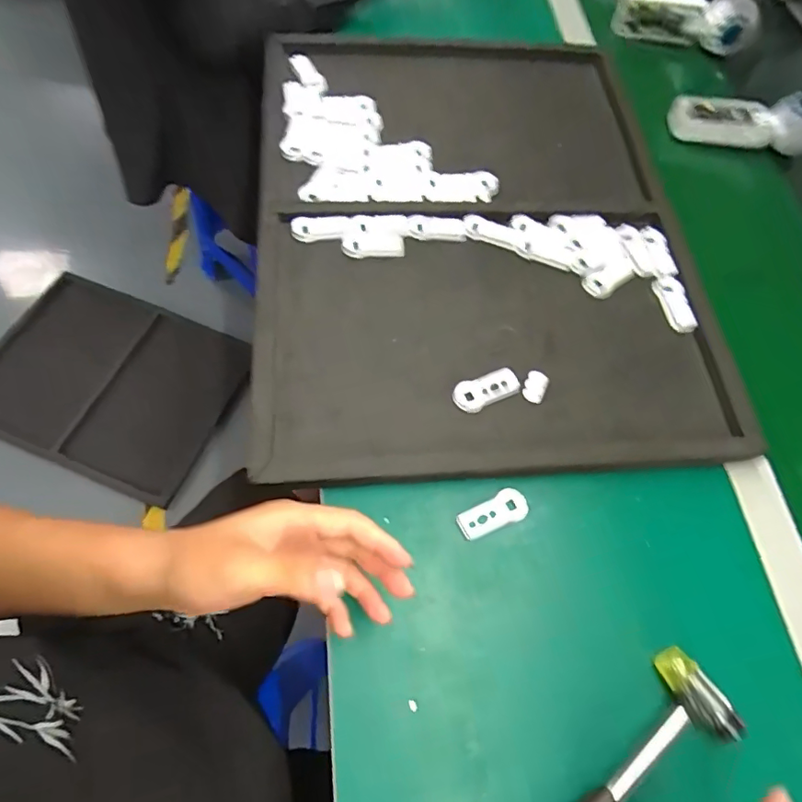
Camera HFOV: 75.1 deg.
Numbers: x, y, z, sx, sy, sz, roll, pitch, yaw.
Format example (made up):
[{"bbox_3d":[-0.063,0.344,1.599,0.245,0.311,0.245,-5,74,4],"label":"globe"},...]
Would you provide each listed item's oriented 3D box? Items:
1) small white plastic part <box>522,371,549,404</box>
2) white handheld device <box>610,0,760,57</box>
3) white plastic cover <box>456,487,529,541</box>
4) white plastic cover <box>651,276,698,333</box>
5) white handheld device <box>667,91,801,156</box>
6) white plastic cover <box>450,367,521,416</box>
[{"bbox_3d":[0.117,-0.013,0.456,0.019,0.004,0.030,24,67,7],"label":"small white plastic part"},{"bbox_3d":[0.382,-0.517,0.707,0.176,0.061,0.047,14,62,2],"label":"white handheld device"},{"bbox_3d":[0.074,0.091,0.421,0.058,0.004,0.026,-19,68,-11],"label":"white plastic cover"},{"bbox_3d":[0.267,-0.094,0.510,0.027,0.007,0.062,-8,67,-7],"label":"white plastic cover"},{"bbox_3d":[0.418,-0.339,0.624,0.170,0.061,0.046,15,62,3],"label":"white handheld device"},{"bbox_3d":[0.075,-0.008,0.453,0.062,0.008,0.028,-19,69,-11],"label":"white plastic cover"}]

